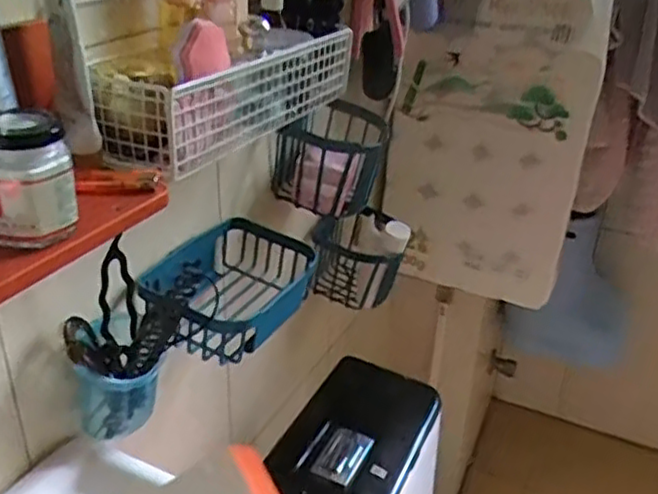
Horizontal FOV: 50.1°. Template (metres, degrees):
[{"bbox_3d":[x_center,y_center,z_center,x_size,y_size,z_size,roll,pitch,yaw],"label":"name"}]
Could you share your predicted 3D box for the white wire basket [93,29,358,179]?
[{"bbox_3d":[-0.072,-0.143,0.635,0.067,0.069,0.301,16,31,25],"label":"white wire basket"}]

